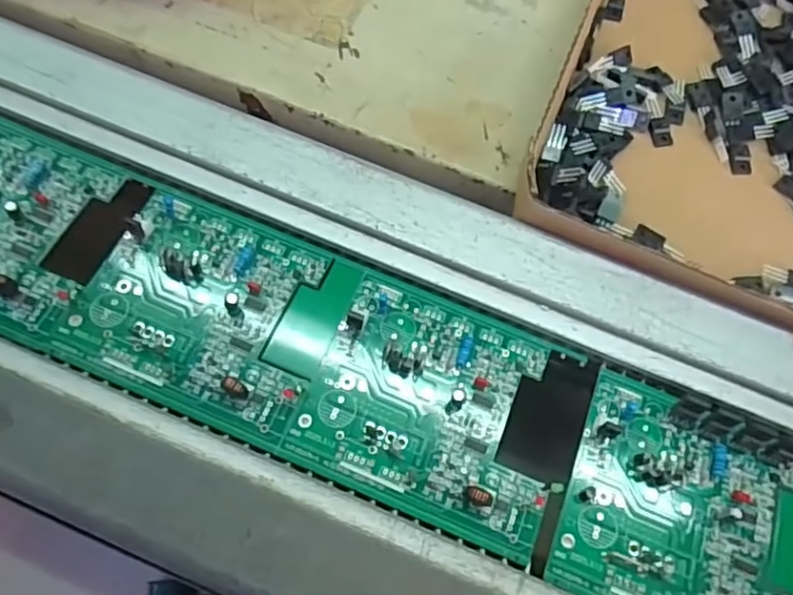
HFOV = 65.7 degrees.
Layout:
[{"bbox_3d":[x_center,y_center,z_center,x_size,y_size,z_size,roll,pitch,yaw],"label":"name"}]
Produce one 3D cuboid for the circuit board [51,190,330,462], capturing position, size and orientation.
[{"bbox_3d":[-0.084,0.005,0.274,0.106,0.010,0.090,20,63,6],"label":"circuit board"}]

